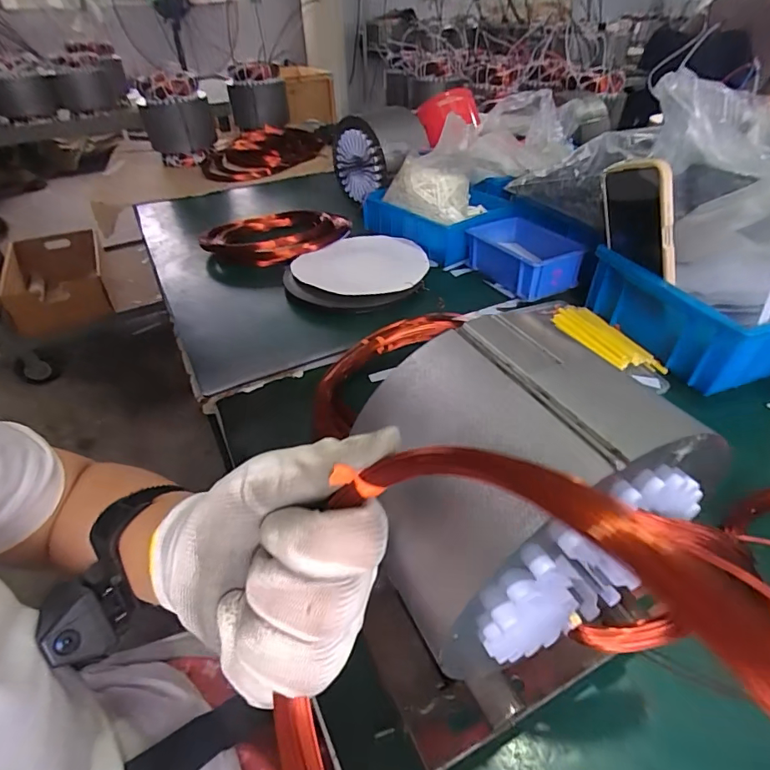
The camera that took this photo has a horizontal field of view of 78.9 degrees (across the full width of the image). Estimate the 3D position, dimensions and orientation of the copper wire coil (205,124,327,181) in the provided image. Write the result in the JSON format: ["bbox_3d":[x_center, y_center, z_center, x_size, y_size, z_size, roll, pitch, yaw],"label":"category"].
[{"bbox_3d":[-0.297,-0.575,1.154,0.268,0.062,0.254,-1,40,1],"label":"copper wire coil"}]

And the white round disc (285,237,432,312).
[{"bbox_3d":[-0.037,-0.169,0.663,0.189,0.024,0.209,5,41,8],"label":"white round disc"}]

